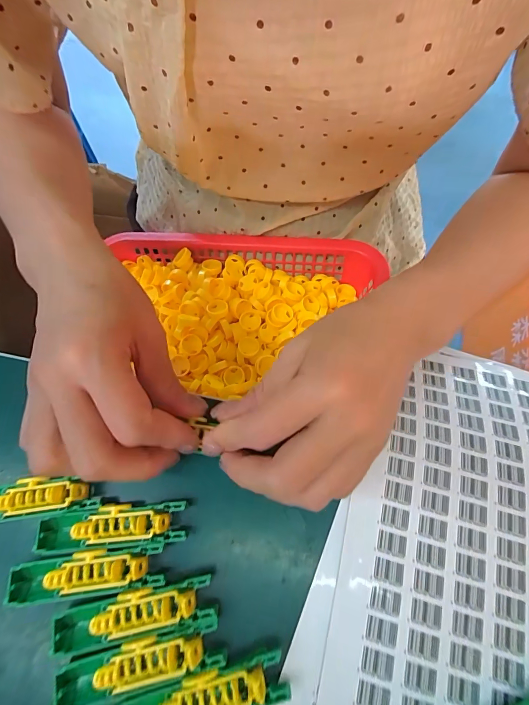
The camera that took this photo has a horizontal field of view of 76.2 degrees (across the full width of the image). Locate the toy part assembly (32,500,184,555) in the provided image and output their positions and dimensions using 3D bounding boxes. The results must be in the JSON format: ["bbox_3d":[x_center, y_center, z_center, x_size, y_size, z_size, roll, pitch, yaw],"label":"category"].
[{"bbox_3d":[-0.081,0.090,0.175,0.076,0.007,0.019,-5,69,-1],"label":"toy part assembly"}]

